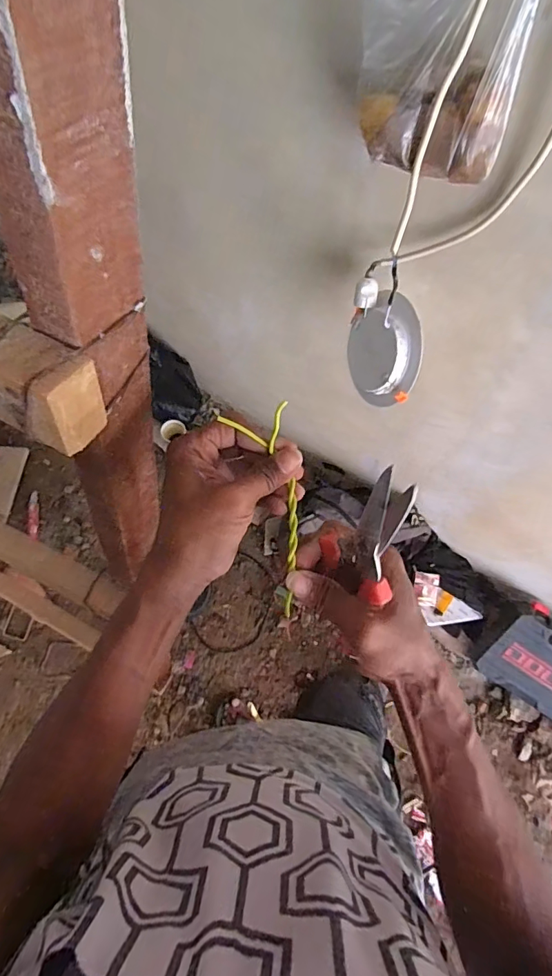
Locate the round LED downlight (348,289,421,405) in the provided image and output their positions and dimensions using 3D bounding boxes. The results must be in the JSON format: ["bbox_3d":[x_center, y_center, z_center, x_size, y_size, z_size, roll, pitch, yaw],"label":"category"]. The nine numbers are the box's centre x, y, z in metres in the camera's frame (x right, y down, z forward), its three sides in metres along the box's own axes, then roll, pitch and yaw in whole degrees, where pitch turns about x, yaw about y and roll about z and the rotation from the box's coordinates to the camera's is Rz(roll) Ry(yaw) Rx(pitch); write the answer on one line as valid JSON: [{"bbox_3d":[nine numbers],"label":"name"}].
[{"bbox_3d":[0.162,-0.213,0.745,0.029,0.142,0.164,-20,116,-32],"label":"round LED downlight"}]

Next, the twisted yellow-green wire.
[{"bbox_3d":[0.003,0.017,0.323,0.042,0.024,0.145,-17,99,-6],"label":"twisted yellow-green wire"}]

